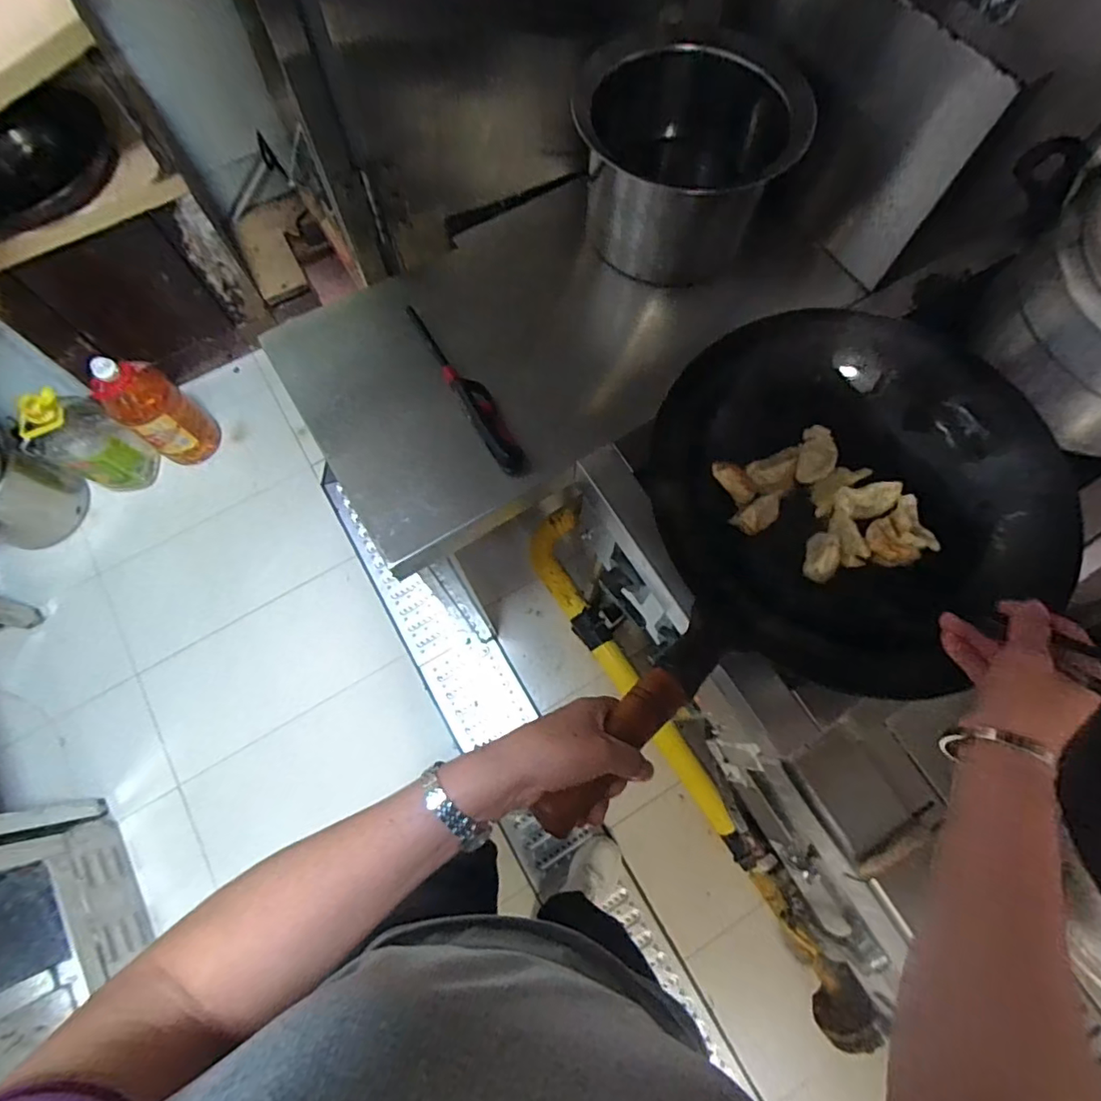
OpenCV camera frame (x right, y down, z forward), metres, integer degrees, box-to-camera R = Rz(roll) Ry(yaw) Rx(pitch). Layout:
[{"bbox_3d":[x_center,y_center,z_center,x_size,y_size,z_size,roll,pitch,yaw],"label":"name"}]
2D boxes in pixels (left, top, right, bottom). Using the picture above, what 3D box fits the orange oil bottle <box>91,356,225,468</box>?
[{"bbox_3d":[-0.971,-0.345,1.392,0.121,0.323,0.150,41,76,11],"label":"orange oil bottle"}]

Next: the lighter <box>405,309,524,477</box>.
[{"bbox_3d":[-0.109,-0.213,0.712,0.040,0.022,0.276,-29,75,-9],"label":"lighter"}]

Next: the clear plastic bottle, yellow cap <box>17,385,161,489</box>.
[{"bbox_3d":[-1.132,-0.262,1.377,0.171,0.329,0.172,0,72,-1],"label":"clear plastic bottle, yellow cap"}]

